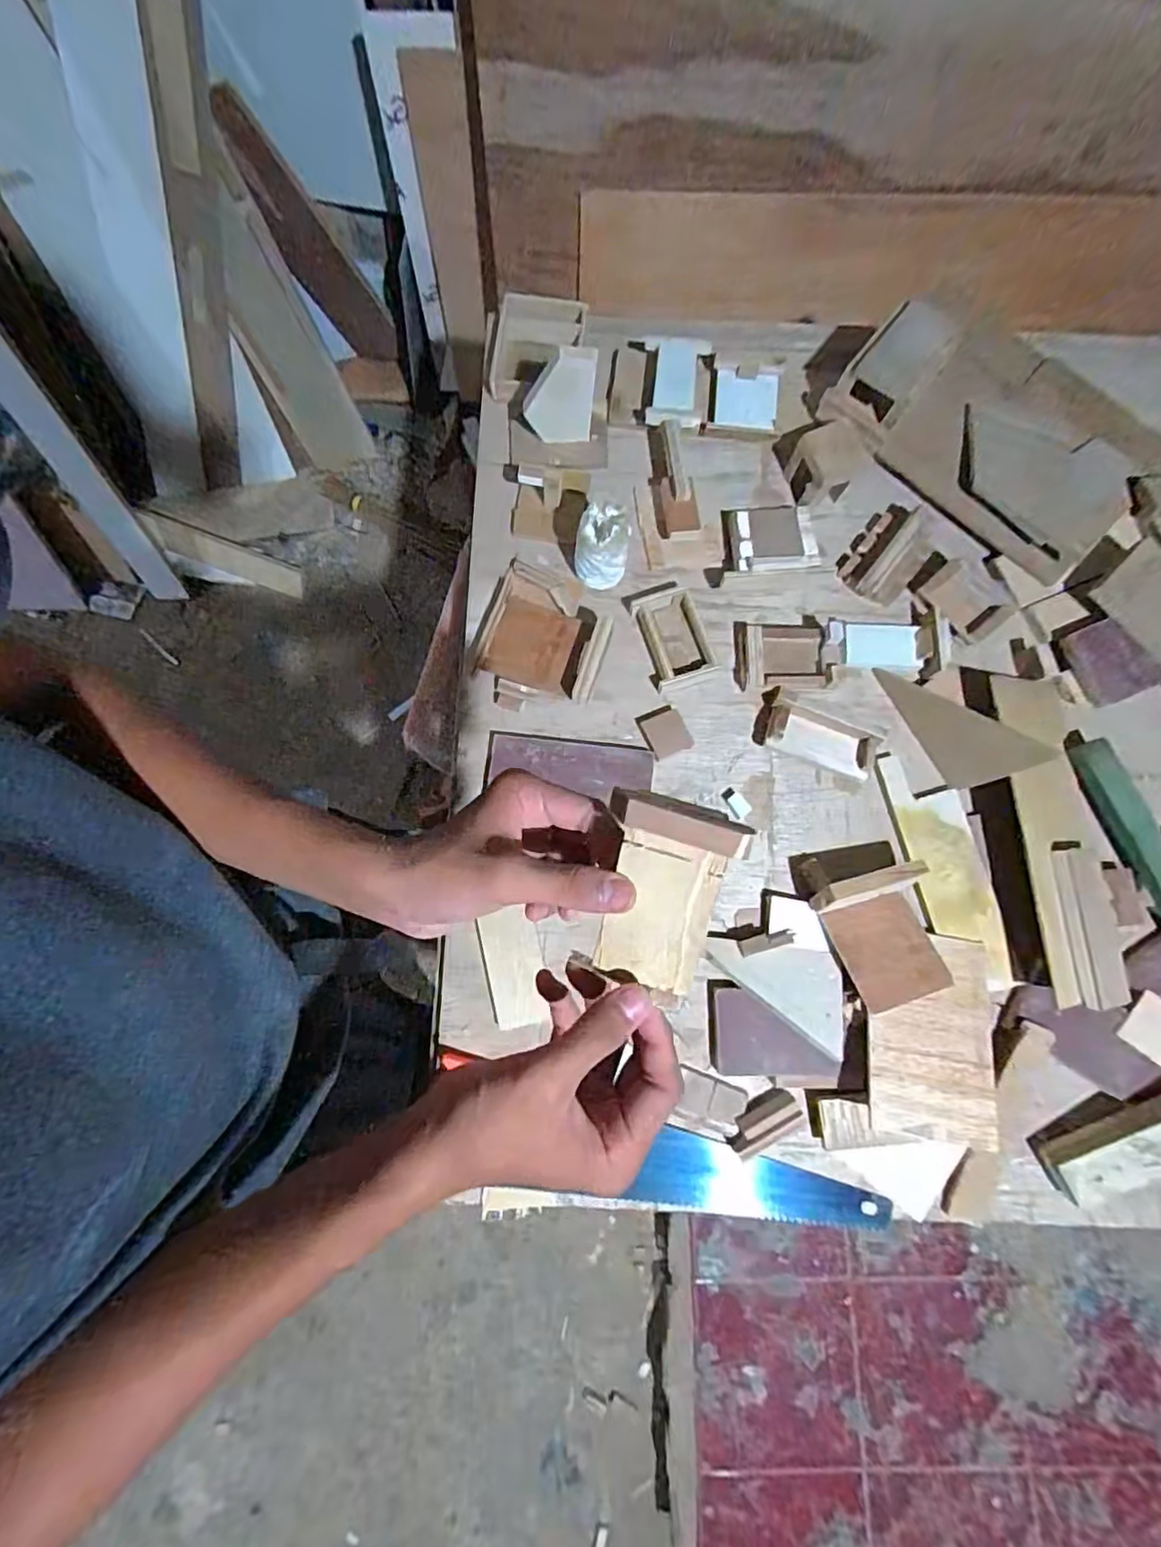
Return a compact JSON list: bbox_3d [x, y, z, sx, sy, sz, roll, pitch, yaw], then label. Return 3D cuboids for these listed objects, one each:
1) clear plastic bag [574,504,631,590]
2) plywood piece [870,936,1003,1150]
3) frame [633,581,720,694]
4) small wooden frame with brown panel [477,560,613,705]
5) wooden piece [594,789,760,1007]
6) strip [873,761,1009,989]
[{"bbox_3d":[0.025,-0.272,0.714,0.064,0.093,0.051,3,78,0],"label":"clear plastic bag"},{"bbox_3d":[0.375,0.275,0.640,0.135,0.011,0.205,12,65,-1],"label":"plywood piece"},{"bbox_3d":[0.117,-0.168,0.731,0.079,0.021,0.120,-17,79,-4],"label":"frame"},{"bbox_3d":[-0.041,-0.170,0.732,0.143,0.023,0.163,16,79,2],"label":"small wooden frame with brown panel"},{"bbox_3d":[0.037,0.062,0.283,0.054,0.029,0.093,19,102,11],"label":"wooden piece"},{"bbox_3d":[0.424,0.110,0.691,0.079,0.007,0.268,-12,78,-4],"label":"strip"}]

